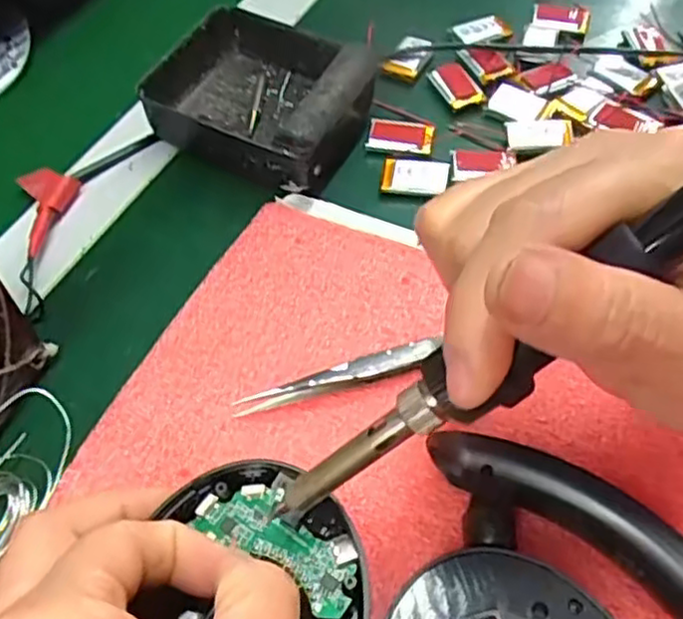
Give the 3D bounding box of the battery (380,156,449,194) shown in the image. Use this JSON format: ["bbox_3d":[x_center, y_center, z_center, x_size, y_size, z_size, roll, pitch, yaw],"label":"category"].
[{"bbox_3d":[0.034,-0.063,0.328,0.030,0.008,0.018,4,54,5],"label":"battery"}]

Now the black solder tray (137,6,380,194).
[{"bbox_3d":[-0.038,-0.104,0.343,0.095,0.033,0.081,23,58,17],"label":"black solder tray"}]

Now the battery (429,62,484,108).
[{"bbox_3d":[0.059,-0.119,0.369,0.019,0.004,0.035,-17,55,-10],"label":"battery"}]

